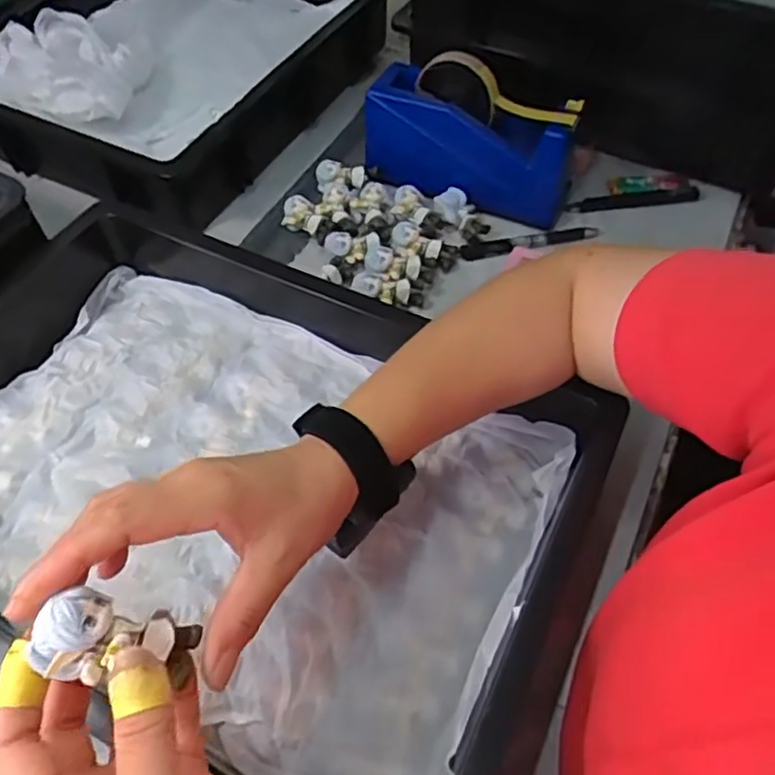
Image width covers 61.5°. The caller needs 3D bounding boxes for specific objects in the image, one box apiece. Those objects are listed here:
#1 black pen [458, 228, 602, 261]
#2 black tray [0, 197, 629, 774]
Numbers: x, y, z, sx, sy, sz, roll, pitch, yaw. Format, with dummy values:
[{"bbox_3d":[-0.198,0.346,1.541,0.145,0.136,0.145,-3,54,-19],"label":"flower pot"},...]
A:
[{"bbox_3d":[0.133,-0.133,0.606,0.132,0.014,0.016,-7,55,-5],"label":"black pen"},{"bbox_3d":[-0.119,0.055,0.434,0.462,0.068,0.301,23,58,15],"label":"black tray"}]

